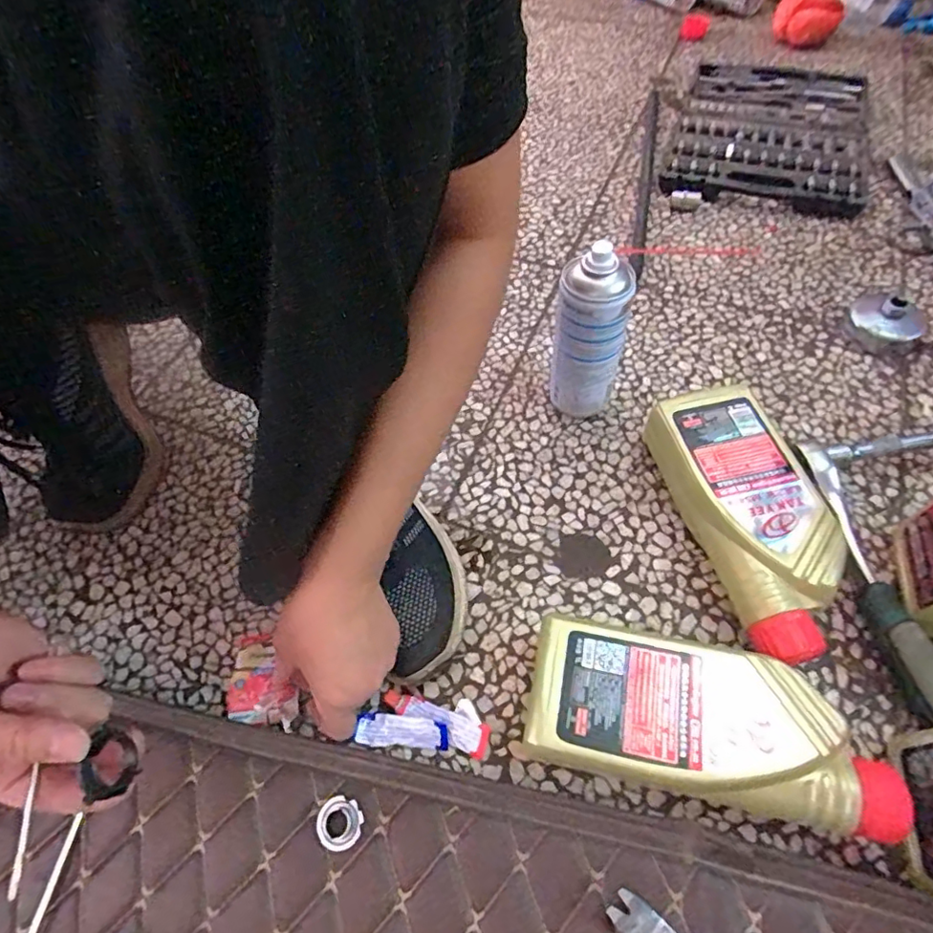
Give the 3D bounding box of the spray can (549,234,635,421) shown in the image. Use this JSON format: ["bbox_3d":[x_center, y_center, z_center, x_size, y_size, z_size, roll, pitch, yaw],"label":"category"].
[{"bbox_3d":[0.115,-0.111,0.524,0.065,0.179,0.057,13,58,12],"label":"spray can"}]

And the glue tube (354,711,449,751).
[{"bbox_3d":[-0.050,0.205,0.428,0.070,0.011,0.021,4,56,6],"label":"glue tube"}]

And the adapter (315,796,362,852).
[{"bbox_3d":[-0.089,0.251,0.390,0.031,0.012,0.031,-2,56,3],"label":"adapter"}]

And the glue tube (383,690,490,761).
[{"bbox_3d":[-0.023,0.196,0.431,0.082,0.014,0.023,21,60,17],"label":"glue tube"}]

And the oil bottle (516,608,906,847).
[{"bbox_3d":[0.167,0.181,0.393,0.243,0.064,0.094,8,57,10],"label":"oil bottle"}]

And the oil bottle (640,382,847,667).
[{"bbox_3d":[0.247,0.043,0.482,0.104,0.065,0.242,-8,56,-2],"label":"oil bottle"}]

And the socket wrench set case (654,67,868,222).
[{"bbox_3d":[0.448,-0.502,0.837,0.270,0.048,0.395,12,58,12],"label":"socket wrench set case"}]

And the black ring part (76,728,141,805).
[{"bbox_3d":[-0.192,0.159,0.294,0.012,0.032,0.032,-20,90,14],"label":"black ring part"}]

